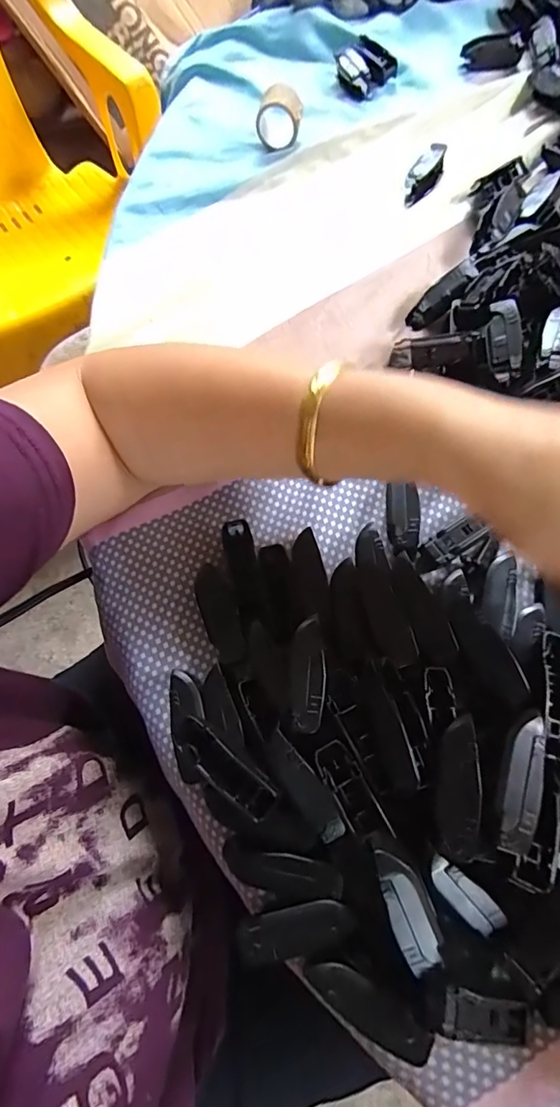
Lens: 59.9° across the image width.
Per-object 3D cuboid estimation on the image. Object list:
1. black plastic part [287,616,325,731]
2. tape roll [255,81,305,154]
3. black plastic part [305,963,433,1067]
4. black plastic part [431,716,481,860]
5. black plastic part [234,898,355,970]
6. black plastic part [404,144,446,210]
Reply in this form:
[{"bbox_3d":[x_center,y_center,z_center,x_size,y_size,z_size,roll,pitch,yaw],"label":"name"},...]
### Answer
[{"bbox_3d":[0.012,0.057,0.231,0.017,0.004,0.052,-1,71,5],"label":"black plastic part"},{"bbox_3d":[-0.001,-0.333,0.373,0.035,0.035,0.021,-1,71,5],"label":"tape roll"},{"bbox_3d":[0.036,0.190,0.202,0.052,0.004,0.022,16,88,17],"label":"black plastic part"},{"bbox_3d":[0.072,0.096,0.201,0.017,0.012,0.053,7,72,8],"label":"black plastic part"},{"bbox_3d":[0.006,0.165,0.211,0.051,0.004,0.018,-14,71,0],"label":"black plastic part"},{"bbox_3d":[0.106,-0.278,0.358,0.019,0.014,0.047,32,90,12],"label":"black plastic part"}]

